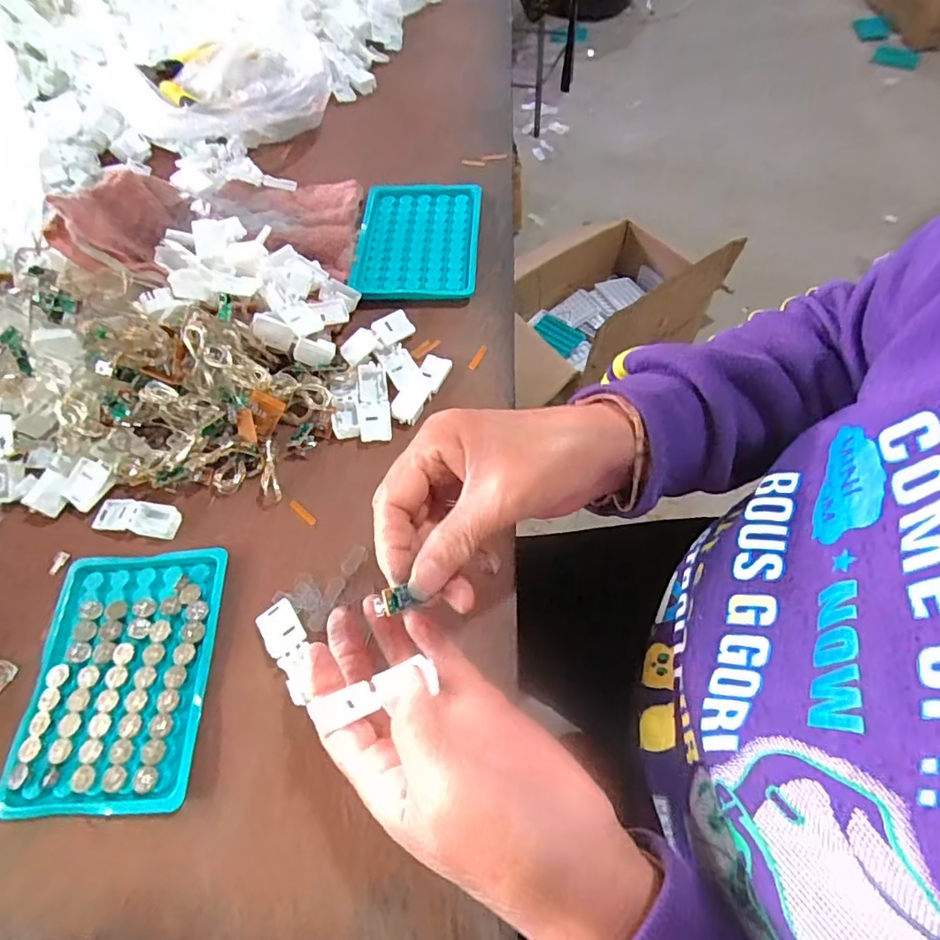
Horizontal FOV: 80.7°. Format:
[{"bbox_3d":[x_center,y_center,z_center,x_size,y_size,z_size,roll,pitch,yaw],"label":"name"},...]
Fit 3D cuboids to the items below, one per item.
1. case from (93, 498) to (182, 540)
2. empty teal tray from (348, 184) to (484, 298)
[{"bbox_3d":[-0.208,0.029,0.344,0.057,0.011,0.020,7,62,7],"label":"case"},{"bbox_3d":[-0.041,-0.184,0.445,0.095,0.014,0.127,-1,62,3],"label":"empty teal tray"}]

